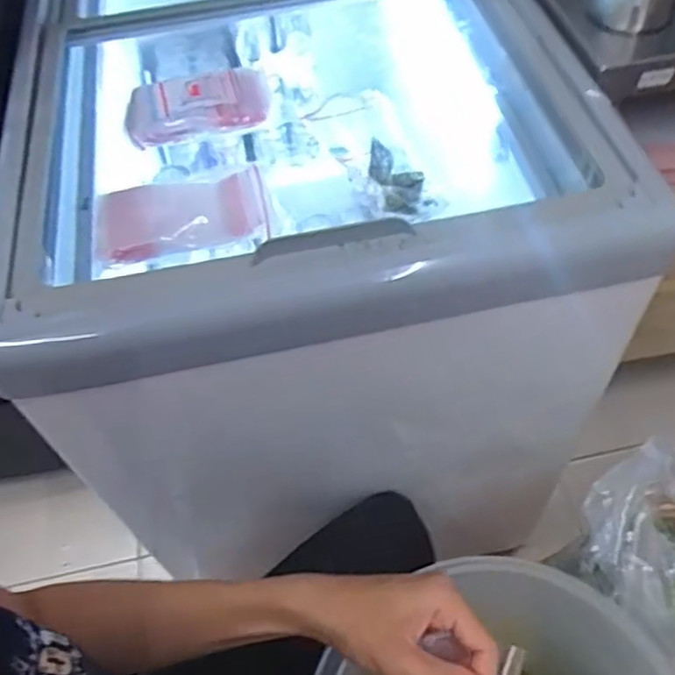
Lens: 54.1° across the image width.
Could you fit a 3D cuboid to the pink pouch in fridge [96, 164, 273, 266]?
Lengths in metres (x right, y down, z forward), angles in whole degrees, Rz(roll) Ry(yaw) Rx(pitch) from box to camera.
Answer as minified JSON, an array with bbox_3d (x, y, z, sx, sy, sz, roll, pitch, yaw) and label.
[{"bbox_3d":[-0.130,-0.102,0.550,0.141,0.026,0.078,-11,55,-3],"label":"pink pouch in fridge"}]

